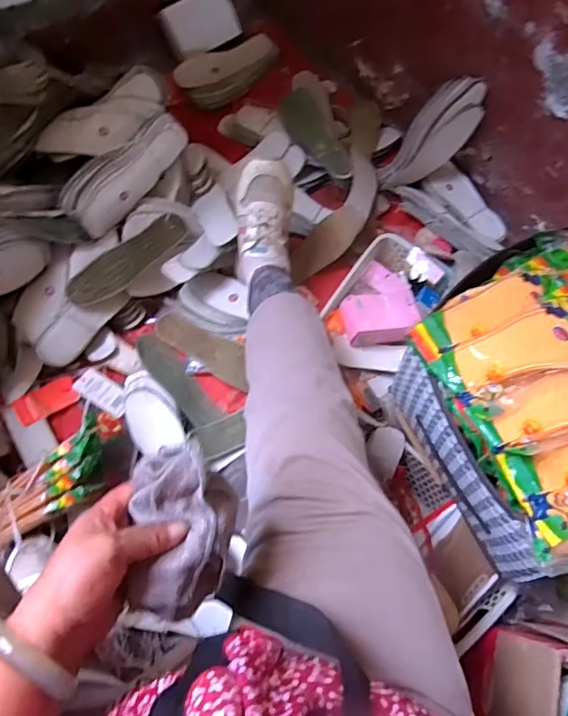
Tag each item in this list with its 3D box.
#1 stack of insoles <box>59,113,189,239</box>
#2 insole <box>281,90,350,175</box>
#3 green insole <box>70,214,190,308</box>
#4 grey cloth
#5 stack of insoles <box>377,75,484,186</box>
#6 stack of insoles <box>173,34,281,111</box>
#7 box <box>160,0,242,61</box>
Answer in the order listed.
[{"bbox_3d":[-0.266,-0.309,0.844,0.084,0.098,0.236,36,72,12],"label":"stack of insoles"},{"bbox_3d":[0.055,-0.428,0.958,0.068,0.029,0.213,-20,70,-10],"label":"insole"},{"bbox_3d":[-0.252,-0.163,0.827,0.065,0.018,0.220,42,73,14],"label":"green insole"},{"bbox_3d":[-0.076,0.130,0.384,0.074,0.060,0.119,-1,68,-3],"label":"grey cloth"},{"bbox_3d":[0.270,-0.399,0.924,0.075,0.225,0.076,-11,62,-49],"label":"stack of insoles"},{"bbox_3d":[-0.113,-0.608,1.064,0.231,0.040,0.098,-38,74,-15],"label":"stack of insoles"},{"bbox_3d":[-0.166,-0.704,1.063,0.175,0.099,0.037,-43,31,-22],"label":"box"}]

